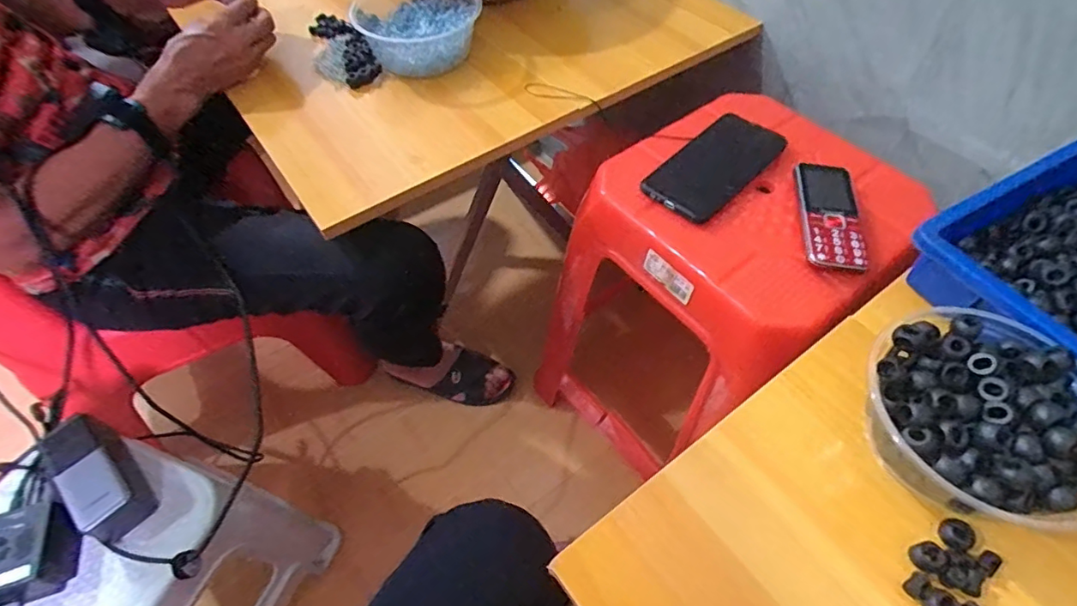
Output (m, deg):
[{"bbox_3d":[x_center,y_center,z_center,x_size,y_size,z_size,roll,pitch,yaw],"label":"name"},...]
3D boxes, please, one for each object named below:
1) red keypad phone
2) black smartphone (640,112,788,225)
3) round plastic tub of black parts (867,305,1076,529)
[{"bbox_3d":[0.273,-0.084,0.509,0.050,0.013,0.124,6,55,5],"label":"red keypad phone"},{"bbox_3d":[0.182,-0.143,0.559,0.077,0.016,0.156,38,63,24],"label":"black smartphone"},{"bbox_3d":[0.264,0.069,0.334,0.127,0.063,0.126,0,55,1],"label":"round plastic tub of black parts"}]

